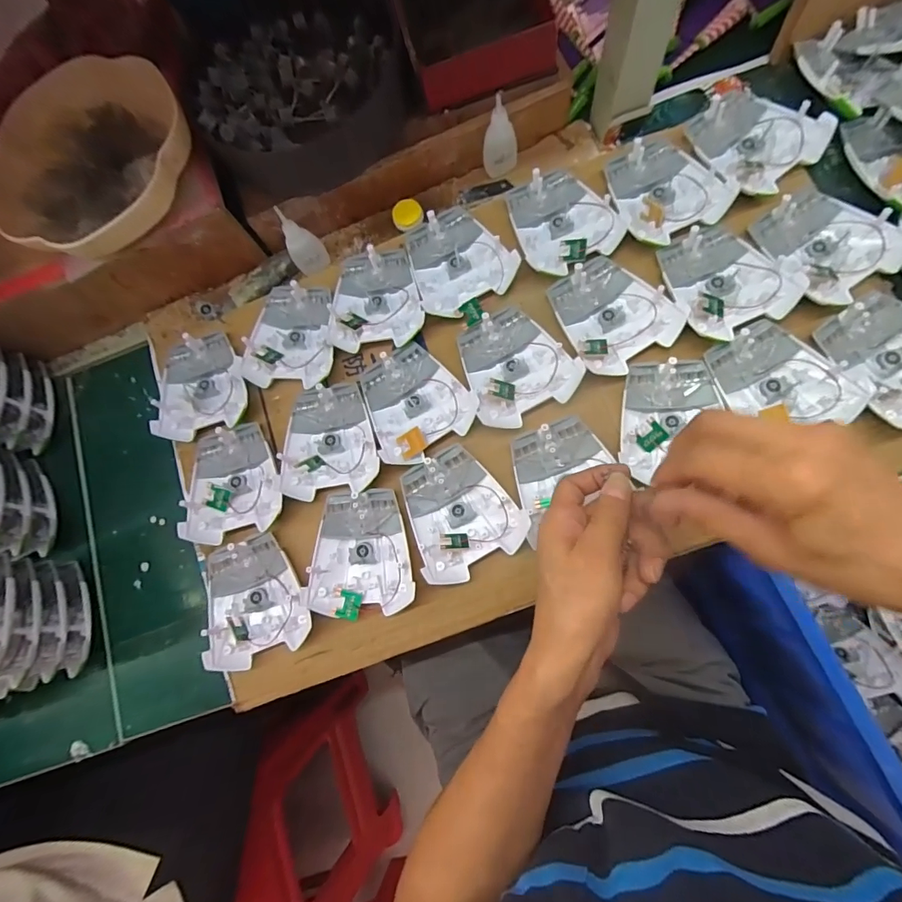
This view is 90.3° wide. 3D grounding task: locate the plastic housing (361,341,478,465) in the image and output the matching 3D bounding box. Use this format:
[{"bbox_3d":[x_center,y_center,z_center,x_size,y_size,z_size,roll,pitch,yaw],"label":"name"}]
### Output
[{"bbox_3d":[-0.031,-0.049,0.427,0.096,0.019,0.108,-19,78,4],"label":"plastic housing"}]

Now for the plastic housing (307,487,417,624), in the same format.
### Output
[{"bbox_3d":[-0.085,0.092,0.408,0.094,0.018,0.109,-8,79,6],"label":"plastic housing"}]

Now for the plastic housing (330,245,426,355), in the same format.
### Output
[{"bbox_3d":[-0.078,-0.157,0.456,0.091,0.020,0.109,-9,74,2],"label":"plastic housing"}]

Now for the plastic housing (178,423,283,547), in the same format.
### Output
[{"bbox_3d":[-0.213,0.029,0.442,0.095,0.032,0.108,-10,78,5],"label":"plastic housing"}]

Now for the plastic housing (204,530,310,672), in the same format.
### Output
[{"bbox_3d":[-0.179,0.136,0.414,0.095,0.027,0.107,-14,78,5],"label":"plastic housing"}]

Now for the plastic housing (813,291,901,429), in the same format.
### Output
[{"bbox_3d":[0.376,-0.081,0.373,0.093,0.025,0.108,-34,77,0],"label":"plastic housing"}]

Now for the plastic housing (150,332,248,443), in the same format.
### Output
[{"bbox_3d":[-0.258,-0.069,0.475,0.097,0.035,0.106,-8,79,6],"label":"plastic housing"}]

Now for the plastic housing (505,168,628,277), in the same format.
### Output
[{"bbox_3d":[0.108,-0.230,0.440,0.093,0.022,0.105,-25,77,2],"label":"plastic housing"}]

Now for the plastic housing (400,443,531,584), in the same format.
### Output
[{"bbox_3d":[0.005,0.054,0.404,0.095,0.019,0.106,-31,77,1],"label":"plastic housing"}]

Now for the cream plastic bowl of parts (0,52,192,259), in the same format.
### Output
[{"bbox_3d":[-0.348,-0.277,0.432,0.198,0.054,0.189,0,85,5],"label":"cream plastic bowl of parts"}]

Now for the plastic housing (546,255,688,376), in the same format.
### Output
[{"bbox_3d":[0.151,-0.130,0.418,0.094,0.027,0.106,-27,77,2],"label":"plastic housing"}]

